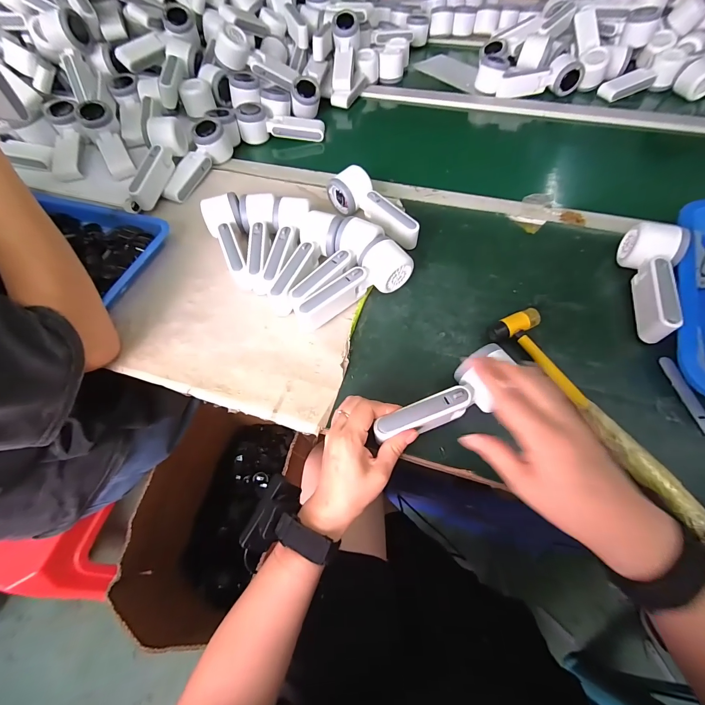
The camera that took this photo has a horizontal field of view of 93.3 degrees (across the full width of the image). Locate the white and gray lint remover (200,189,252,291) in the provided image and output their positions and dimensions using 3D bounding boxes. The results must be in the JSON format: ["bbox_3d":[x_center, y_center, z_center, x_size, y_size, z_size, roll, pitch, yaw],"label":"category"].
[{"bbox_3d":[-0.174,-0.154,0.480,0.056,0.053,0.162,-19,61,-8],"label":"white and gray lint remover"}]

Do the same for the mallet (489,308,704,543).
[{"bbox_3d":[0.253,0.061,0.355,0.058,0.036,0.262,-25,61,-12],"label":"mallet"}]

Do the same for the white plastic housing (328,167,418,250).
[{"bbox_3d":[0.031,-0.214,0.507,0.061,0.056,0.160,-31,63,-14],"label":"white plastic housing"}]

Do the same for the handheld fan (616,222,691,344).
[{"bbox_3d":[0.372,-0.090,0.416,0.056,0.061,0.157,18,62,13],"label":"handheld fan"}]

